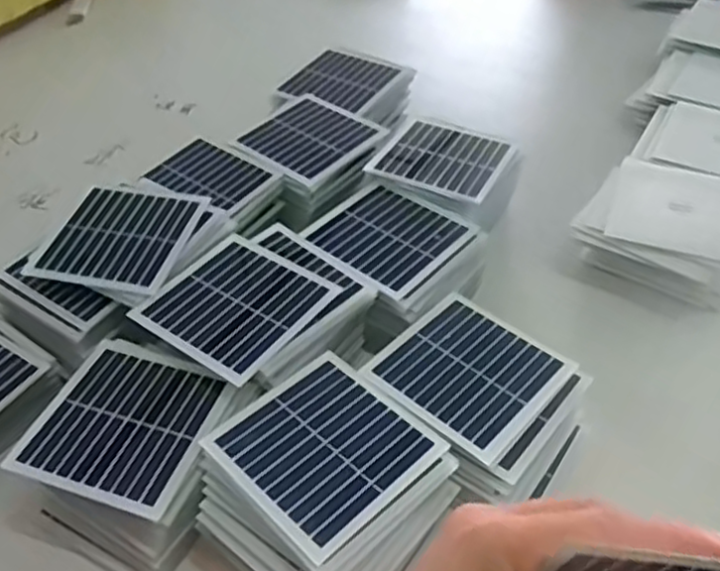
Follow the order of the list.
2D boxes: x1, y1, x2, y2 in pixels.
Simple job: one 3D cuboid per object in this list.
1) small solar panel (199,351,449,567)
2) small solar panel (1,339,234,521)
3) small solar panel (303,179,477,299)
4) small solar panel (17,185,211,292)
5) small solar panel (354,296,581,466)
[{"bbox_3d":[-0.018,0.080,0.351,0.088,0.005,0.089,-35,53,-28],"label":"small solar panel"},{"bbox_3d":[-0.122,0.070,0.366,0.088,0.005,0.090,11,47,14],"label":"small solar panel"},{"bbox_3d":[0.017,-0.034,0.462,0.086,0.005,0.088,30,53,28],"label":"small solar panel"},{"bbox_3d":[-0.154,-0.032,0.447,0.087,0.008,0.085,10,50,11],"label":"small solar panel"},{"bbox_3d":[0.061,0.048,0.392,0.089,0.008,0.090,31,51,29],"label":"small solar panel"}]

